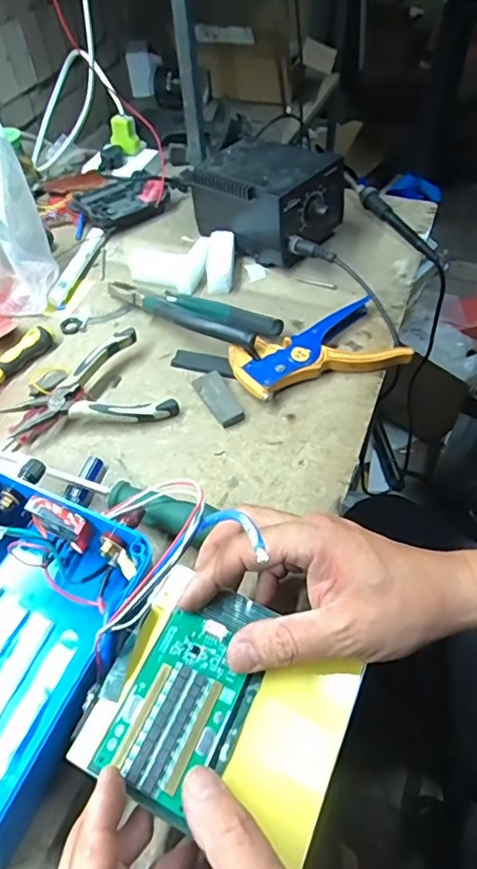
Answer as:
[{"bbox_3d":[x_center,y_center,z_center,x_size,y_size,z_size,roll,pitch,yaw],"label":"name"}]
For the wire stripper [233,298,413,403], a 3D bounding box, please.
[{"bbox_3d":[0.075,-0.082,0.515,0.161,0.023,0.084,-19,55,-10],"label":"wire stripper"}]

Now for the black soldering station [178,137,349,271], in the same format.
[{"bbox_3d":[0.034,-0.275,0.619,0.149,0.092,0.111,32,62,23],"label":"black soldering station"}]

